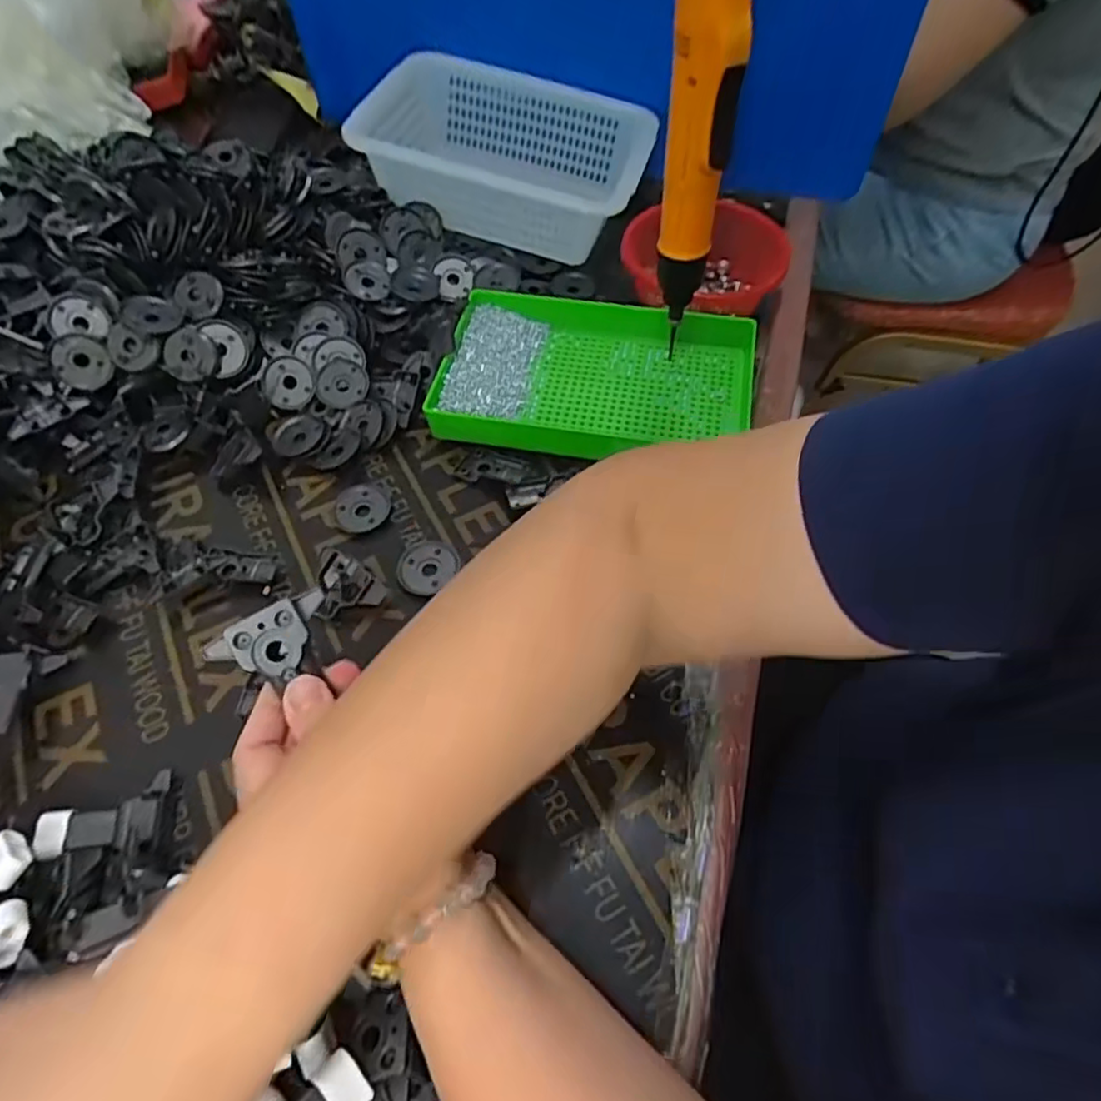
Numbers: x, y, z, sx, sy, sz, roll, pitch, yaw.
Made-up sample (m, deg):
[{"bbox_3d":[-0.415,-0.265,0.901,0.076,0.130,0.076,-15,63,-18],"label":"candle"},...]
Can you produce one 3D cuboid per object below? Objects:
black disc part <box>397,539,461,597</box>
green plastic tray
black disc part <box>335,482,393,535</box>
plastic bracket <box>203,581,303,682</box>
[{"bbox_3d":[-0.089,0.012,0.472,0.041,0.005,0.042,-1,57,1],"label":"black disc part"},{"bbox_3d":[0.038,-0.141,0.530,0.248,0.032,0.146,7,58,6],"label":"green plastic tray"},{"bbox_3d":[-0.143,-0.032,0.500,0.042,0.004,0.043,3,58,4],"label":"black disc part"},{"bbox_3d":[-0.133,0.043,0.312,0.052,0.011,0.037,-11,92,-18],"label":"plastic bracket"}]

